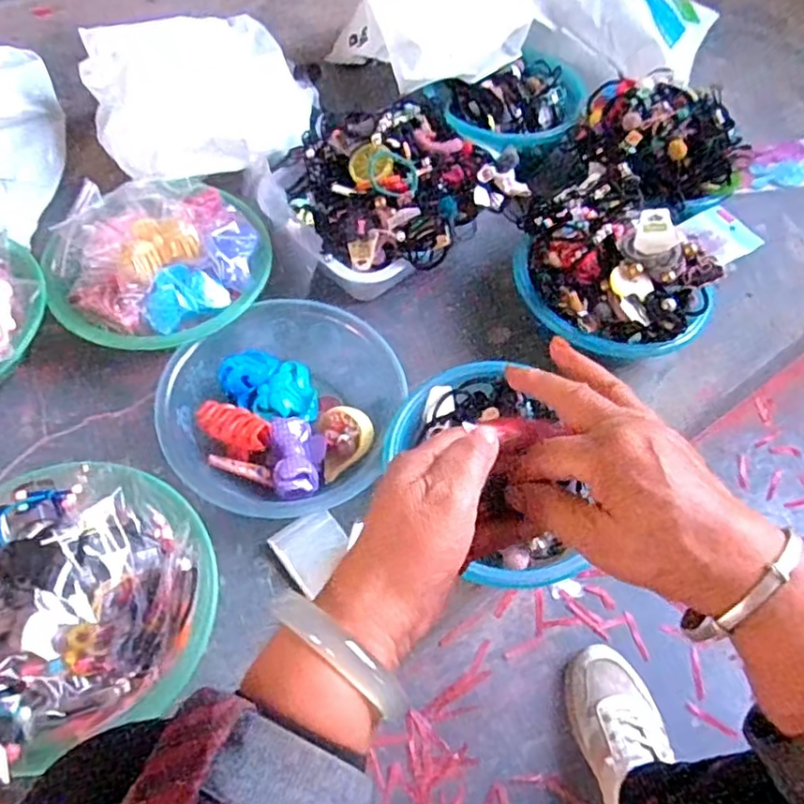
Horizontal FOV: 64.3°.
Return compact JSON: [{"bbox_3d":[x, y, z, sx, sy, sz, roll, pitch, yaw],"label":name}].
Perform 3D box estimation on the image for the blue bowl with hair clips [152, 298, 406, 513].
[{"bbox_3d":[-0.123,0.011,0.665,0.230,0.080,0.218,2,59,-3],"label":"blue bowl with hair clips"}]

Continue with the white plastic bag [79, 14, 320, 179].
[{"bbox_3d":[-0.258,-0.411,0.830,0.281,0.091,0.275,-6,60,-8],"label":"white plastic bag"}]

